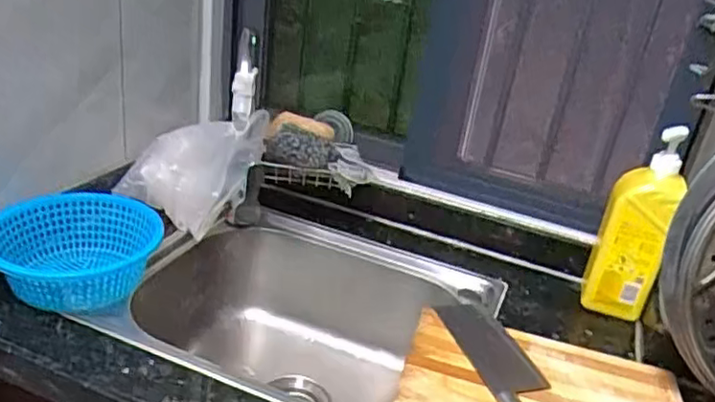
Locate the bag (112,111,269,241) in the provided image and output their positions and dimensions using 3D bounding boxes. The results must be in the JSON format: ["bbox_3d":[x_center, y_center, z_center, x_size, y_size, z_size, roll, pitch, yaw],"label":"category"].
[{"bbox_3d":[-0.245,-0.056,0.938,0.215,0.175,0.094,19,28,21],"label":"bag"}]

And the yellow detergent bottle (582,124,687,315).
[{"bbox_3d":[0.391,0.032,0.886,0.085,0.263,0.055,18,28,20],"label":"yellow detergent bottle"}]

